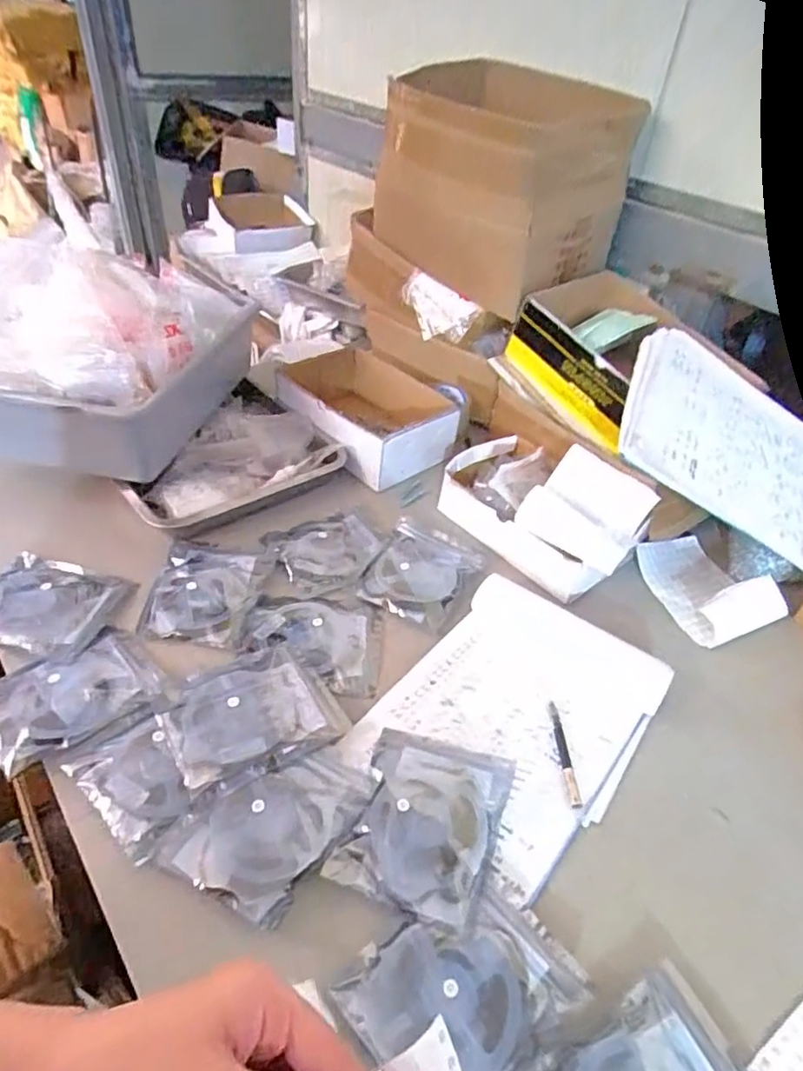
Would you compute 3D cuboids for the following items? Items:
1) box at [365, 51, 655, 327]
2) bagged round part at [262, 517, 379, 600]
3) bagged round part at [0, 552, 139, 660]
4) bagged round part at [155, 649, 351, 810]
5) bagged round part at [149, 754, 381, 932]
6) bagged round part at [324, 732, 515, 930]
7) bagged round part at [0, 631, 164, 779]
[{"bbox_3d":[0.151,-0.537,0.919,0.252,0.255,0.291,-31,54,-34],"label":"box"},{"bbox_3d":[-0.098,0.020,0.755,0.144,0.006,0.122,-15,46,-22],"label":"bagged round part"},{"bbox_3d":[-0.387,0.074,0.658,0.148,0.016,0.119,15,43,9],"label":"bagged round part"},{"bbox_3d":[-0.144,0.171,0.569,0.144,0.018,0.117,-19,48,-26],"label":"bagged round part"},{"bbox_3d":[-0.102,0.234,0.500,0.103,0.009,0.155,31,47,25],"label":"bagged round part"},{"bbox_3d":[0.021,0.242,0.518,0.120,0.013,0.146,17,43,12],"label":"bagged round part"},{"bbox_3d":[-0.317,0.153,0.575,0.151,0.011,0.107,-24,50,-29],"label":"bagged round part"}]

